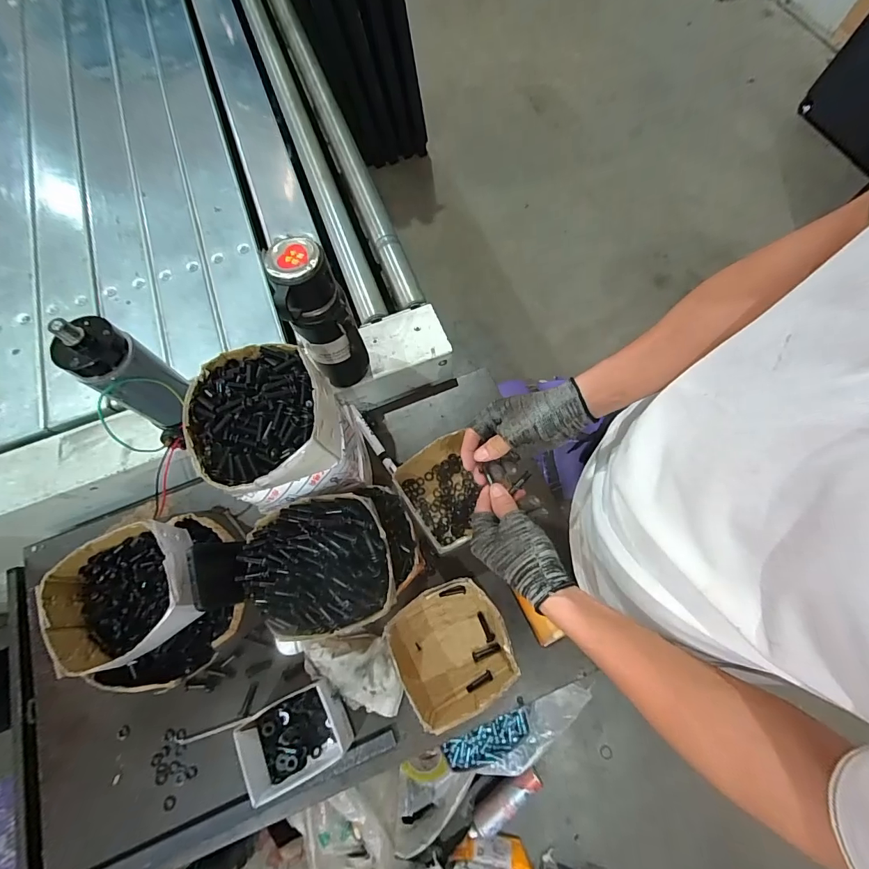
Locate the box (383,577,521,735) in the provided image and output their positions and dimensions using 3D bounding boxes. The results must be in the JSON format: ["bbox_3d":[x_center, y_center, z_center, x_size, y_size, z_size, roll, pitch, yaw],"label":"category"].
[{"bbox_3d":[0.024,0.284,0.547,0.146,0.084,0.144,-25,71,-6],"label":"box"}]

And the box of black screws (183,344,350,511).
[{"bbox_3d":[-0.190,-0.012,0.487,0.144,0.111,0.161,-17,70,-4],"label":"box of black screws"}]

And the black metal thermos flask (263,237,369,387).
[{"bbox_3d":[-0.140,-0.142,0.551,0.070,0.244,0.067,-16,70,-3],"label":"black metal thermos flask"}]

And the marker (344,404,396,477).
[{"bbox_3d":[-0.105,0.006,0.677,0.015,0.011,0.144,-35,72,-10],"label":"marker"}]

